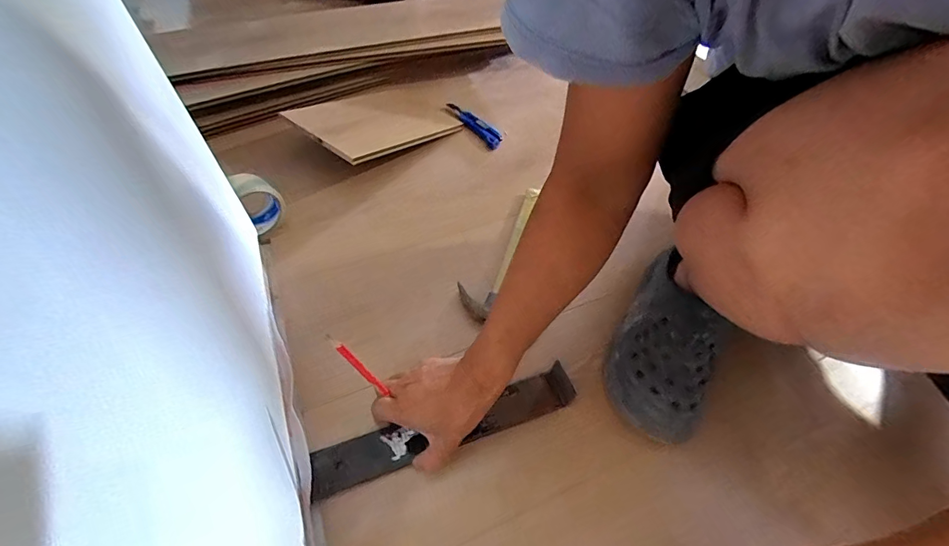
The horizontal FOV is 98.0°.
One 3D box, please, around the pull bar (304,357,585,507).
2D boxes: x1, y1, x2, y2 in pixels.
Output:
[{"bbox_3d":[-0.031,0.178,0.484,0.309,0.026,0.050,-16,56,-14],"label":"pull bar"}]

